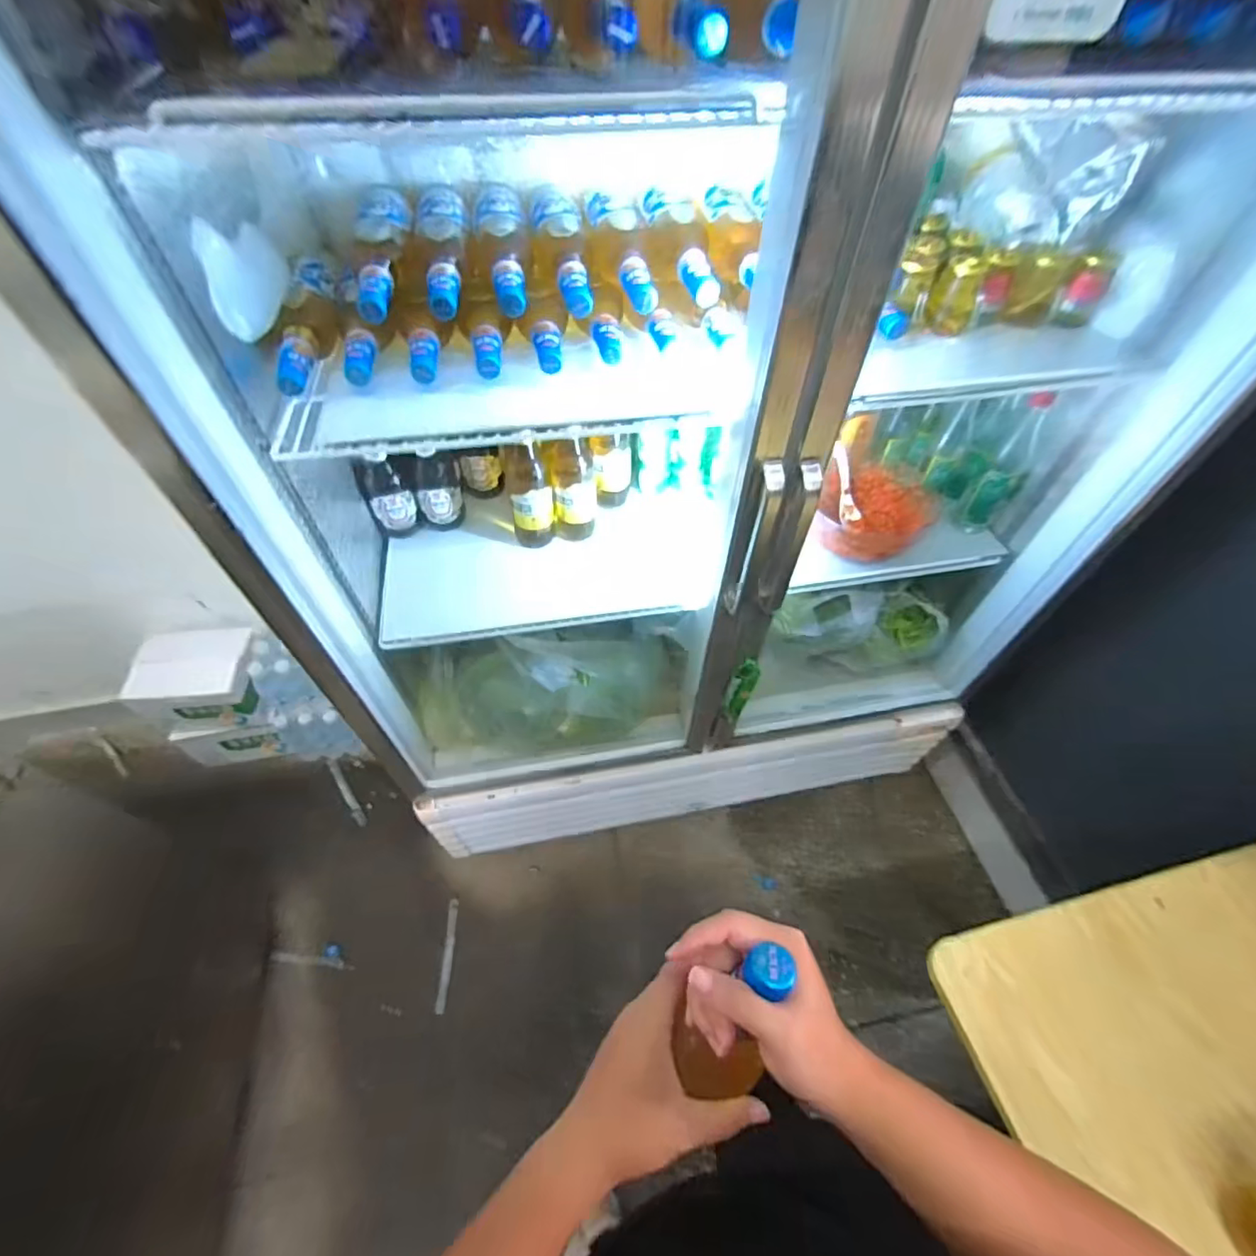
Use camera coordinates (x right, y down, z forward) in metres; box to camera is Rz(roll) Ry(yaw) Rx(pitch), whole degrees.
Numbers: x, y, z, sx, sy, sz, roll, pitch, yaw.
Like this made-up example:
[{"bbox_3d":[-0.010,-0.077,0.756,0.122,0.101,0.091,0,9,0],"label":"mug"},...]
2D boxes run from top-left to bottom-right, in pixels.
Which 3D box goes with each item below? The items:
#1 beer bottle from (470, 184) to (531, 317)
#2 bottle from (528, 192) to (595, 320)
[{"bbox_3d":[-0.153,-0.452,0.670,0.070,0.055,0.251,-7,53,-6],"label":"beer bottle"},{"bbox_3d":[-0.081,-0.449,0.676,0.066,0.067,0.246,-7,53,-6],"label":"bottle"}]

